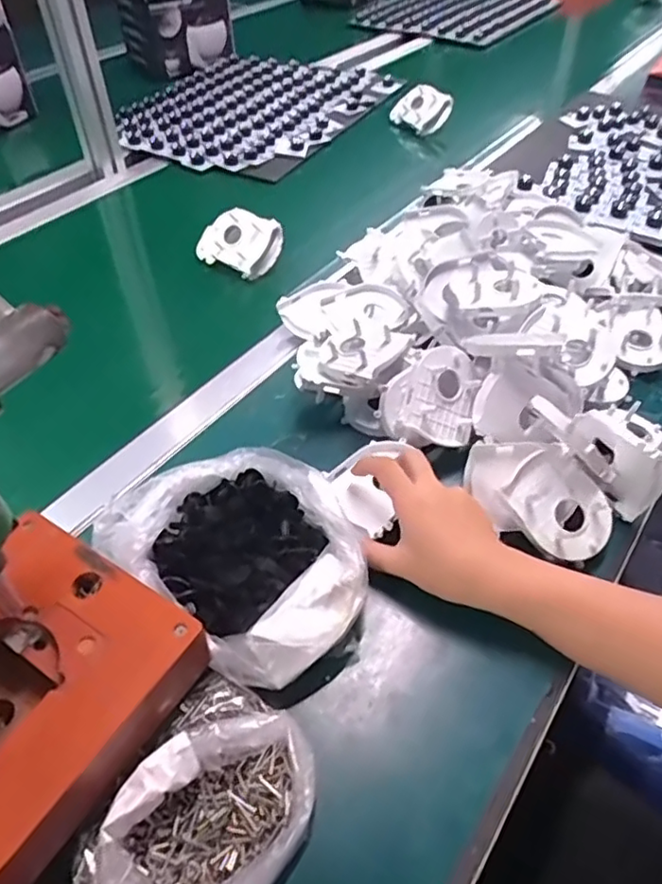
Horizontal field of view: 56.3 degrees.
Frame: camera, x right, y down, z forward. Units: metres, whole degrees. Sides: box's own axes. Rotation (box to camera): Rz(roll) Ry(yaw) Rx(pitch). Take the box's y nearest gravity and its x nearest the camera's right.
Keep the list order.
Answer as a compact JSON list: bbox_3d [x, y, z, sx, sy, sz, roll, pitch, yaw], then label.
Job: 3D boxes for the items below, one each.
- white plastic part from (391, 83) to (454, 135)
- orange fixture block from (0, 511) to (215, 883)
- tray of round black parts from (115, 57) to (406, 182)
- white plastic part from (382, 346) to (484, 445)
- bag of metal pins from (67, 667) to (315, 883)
[{"bbox_3d":[0.148,-0.545,1.015,0.028,0.066,0.112,8,28,-46],"label":"white plastic part"},{"bbox_3d":[-0.174,0.134,0.350,0.152,0.042,0.151,25,52,22],"label":"orange fixture block"},{"bbox_3d":[-0.134,-0.574,1.063,0.355,0.037,0.442,20,50,18],"label":"tray of round black parts"},{"bbox_3d":[0.084,-0.038,0.521,0.071,0.035,0.082,10,87,-21],"label":"white plastic part"},{"bbox_3d":[-0.071,0.201,0.326,0.097,0.041,0.145,21,50,19],"label":"bag of metal pins"}]

